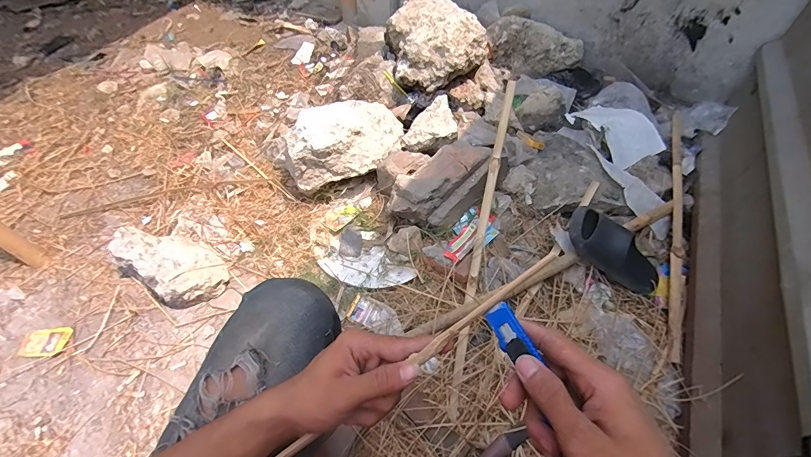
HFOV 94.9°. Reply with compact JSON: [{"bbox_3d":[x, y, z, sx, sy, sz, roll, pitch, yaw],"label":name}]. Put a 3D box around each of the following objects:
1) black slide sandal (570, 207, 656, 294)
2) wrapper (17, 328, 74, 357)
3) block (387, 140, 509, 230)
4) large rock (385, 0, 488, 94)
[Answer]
[{"bbox_3d":[0.537,0.051,0.942,0.279,0.100,0.133,36,53,-15],"label":"black slide sandal"},{"bbox_3d":[-0.868,0.275,0.897,0.100,0.019,0.065,-7,53,-7],"label":"wrapper"},{"bbox_3d":[0.123,-0.132,1.055,0.340,0.126,0.164,-37,62,-26],"label":"block"},{"bbox_3d":[0.105,-0.676,1.334,0.318,0.192,0.380,-8,53,-7],"label":"large rock"}]

